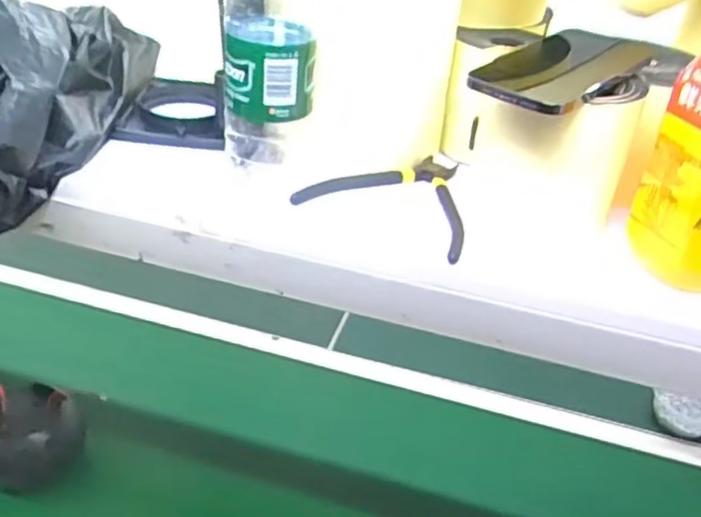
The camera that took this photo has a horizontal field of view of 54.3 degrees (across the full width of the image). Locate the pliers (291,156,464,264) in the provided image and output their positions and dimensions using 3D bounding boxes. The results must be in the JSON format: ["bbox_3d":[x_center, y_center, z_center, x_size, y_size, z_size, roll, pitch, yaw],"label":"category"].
[{"bbox_3d":[0.042,-0.052,0.530,0.133,0.012,0.126,21,36,21],"label":"pliers"}]

